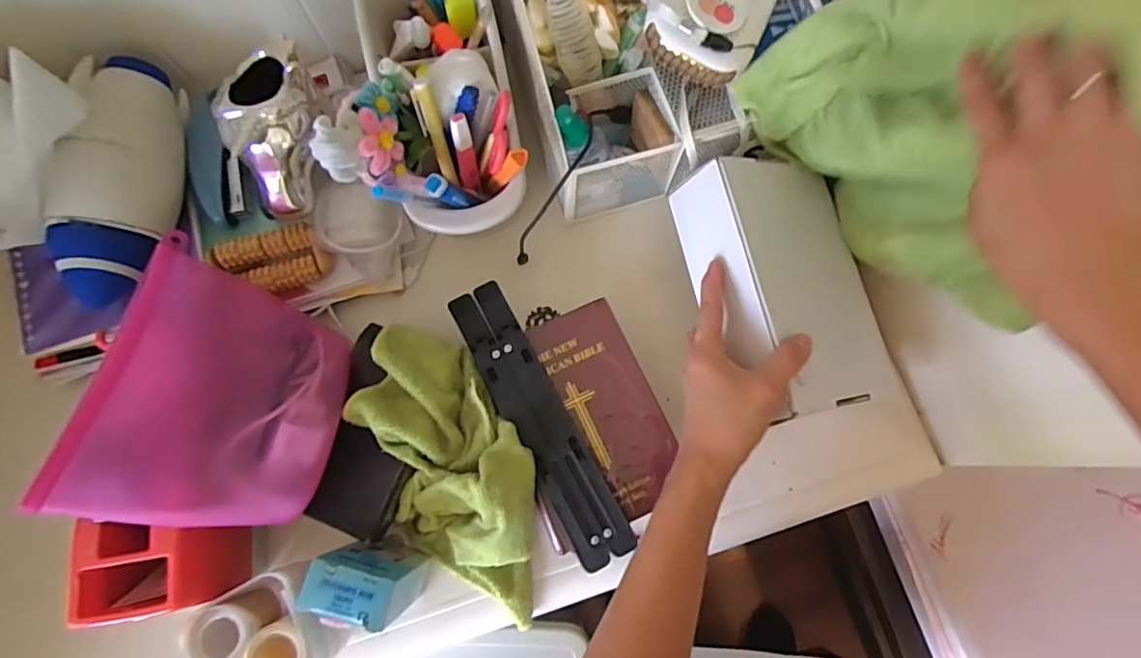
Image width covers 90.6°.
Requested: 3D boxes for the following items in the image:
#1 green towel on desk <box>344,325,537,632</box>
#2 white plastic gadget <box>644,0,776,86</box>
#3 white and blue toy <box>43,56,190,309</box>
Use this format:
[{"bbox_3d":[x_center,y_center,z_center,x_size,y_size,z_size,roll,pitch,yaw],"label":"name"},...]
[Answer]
[{"bbox_3d":[-0.092,0.095,0.429,0.110,0.068,0.227,-24,90,-6],"label":"green towel on desk"},{"bbox_3d":[0.103,-0.235,0.404,0.079,0.030,0.109,23,77,5],"label":"white plastic gadget"},{"bbox_3d":[-0.356,-0.121,0.448,0.067,0.080,0.199,-2,76,-1],"label":"white and blue toy"}]

